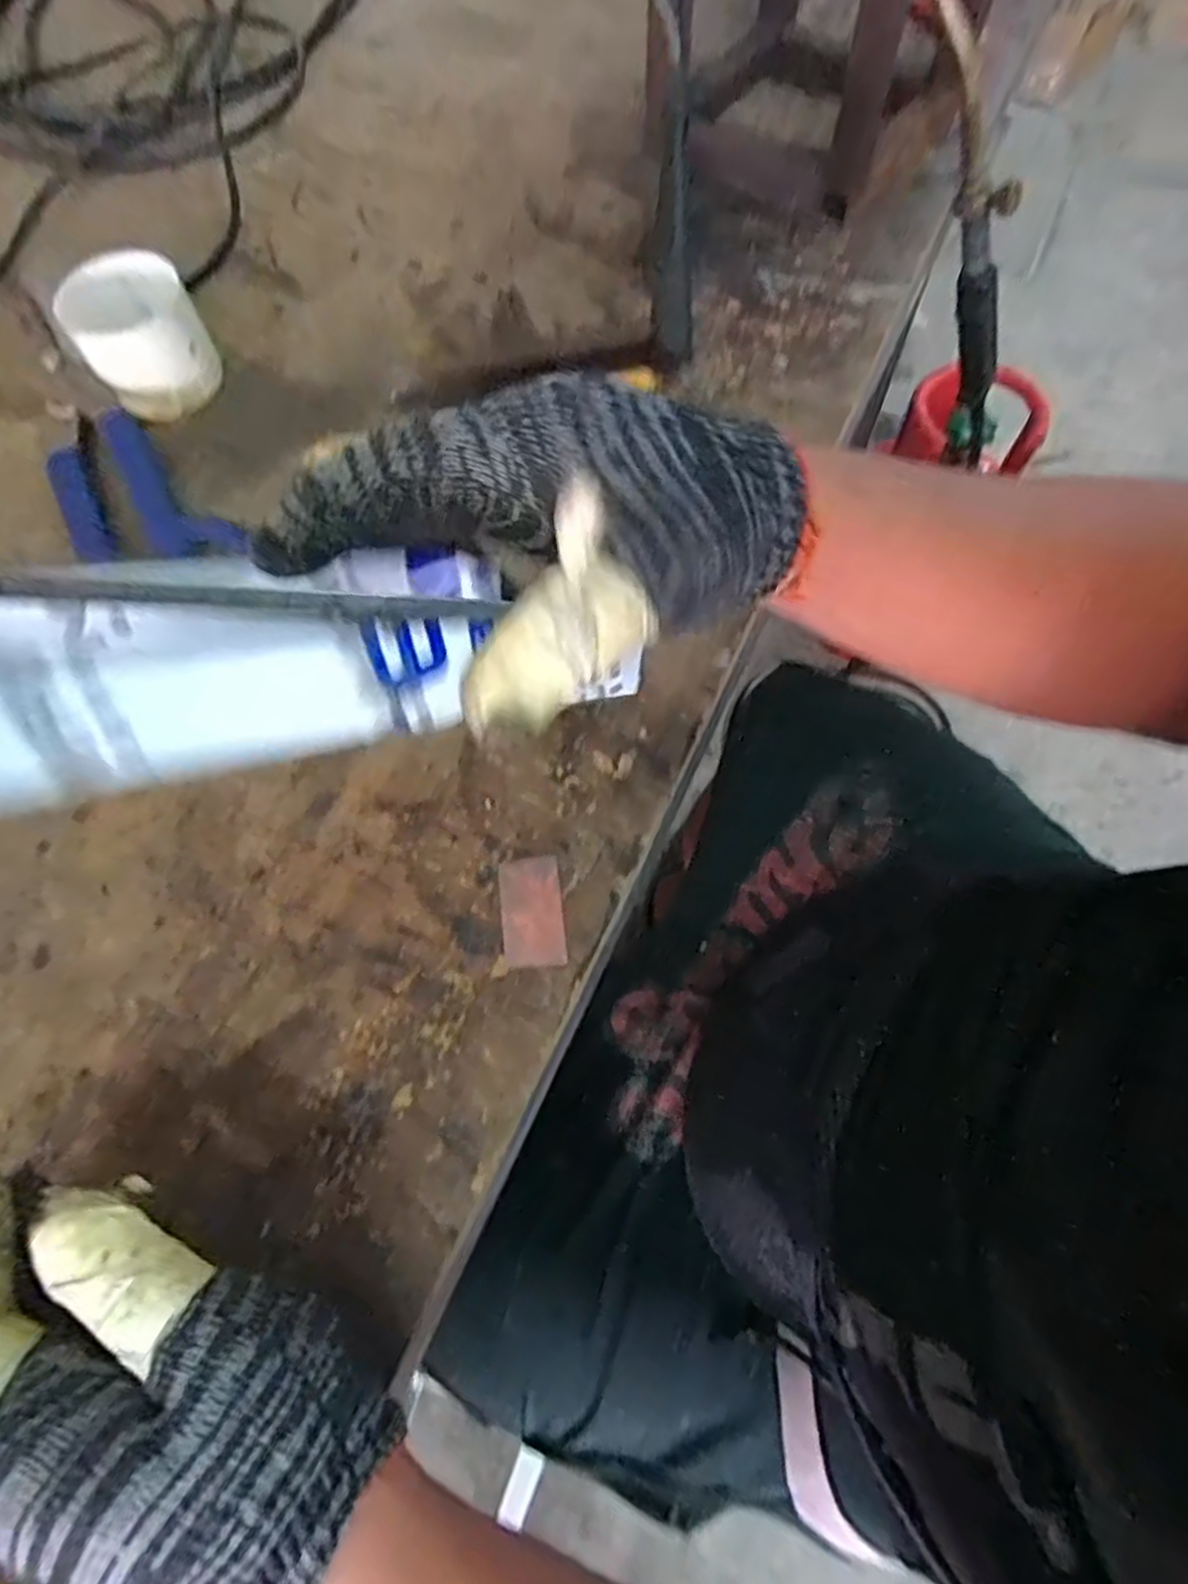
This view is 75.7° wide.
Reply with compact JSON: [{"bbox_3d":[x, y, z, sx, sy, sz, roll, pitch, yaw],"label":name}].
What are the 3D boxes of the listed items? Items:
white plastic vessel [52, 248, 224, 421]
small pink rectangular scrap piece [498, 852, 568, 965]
[{"bbox_3d":[-0.247,-0.249,0.422,0.064,0.057,0.064,0,68,1],"label":"white plastic vessel"},{"bbox_3d":[-0.026,0.049,0.320,0.026,0.004,0.047,-7,68,-2],"label":"small pink rectangular scrap piece"}]

